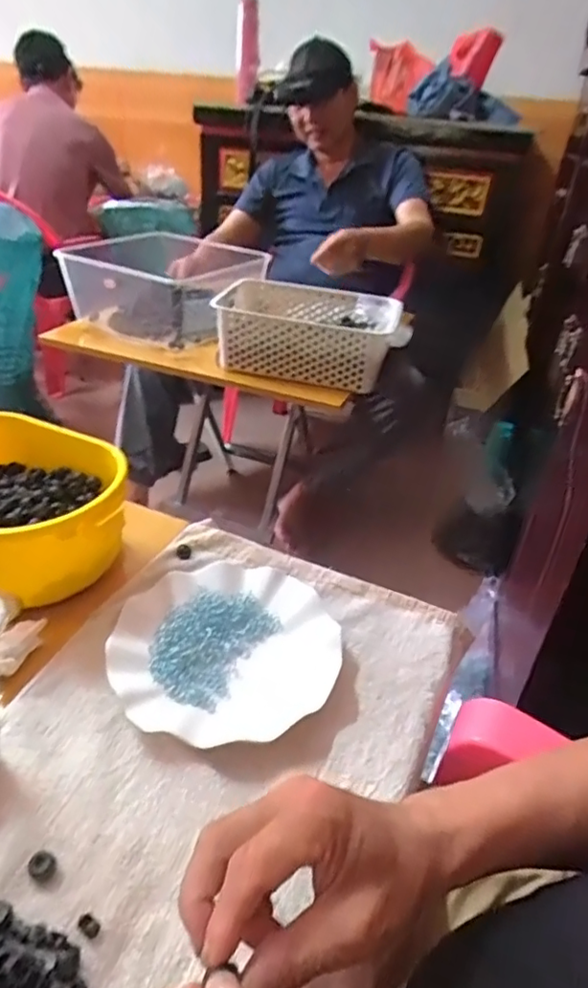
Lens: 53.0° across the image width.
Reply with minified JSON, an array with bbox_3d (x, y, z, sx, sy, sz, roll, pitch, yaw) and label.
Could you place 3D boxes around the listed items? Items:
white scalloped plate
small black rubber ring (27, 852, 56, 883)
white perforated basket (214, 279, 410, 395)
[{"bbox_3d":[-0.055,0.122,0.492,0.176,0.028,0.169,4,33,0],"label":"white scalloped plate"},{"bbox_3d":[-0.150,0.223,0.352,0.014,0.013,0.014,3,34,-2],"label":"small black rubber ring"},{"bbox_3d":[0.030,-0.286,1.053,0.336,0.106,0.207,12,34,11],"label":"white perforated basket"}]

